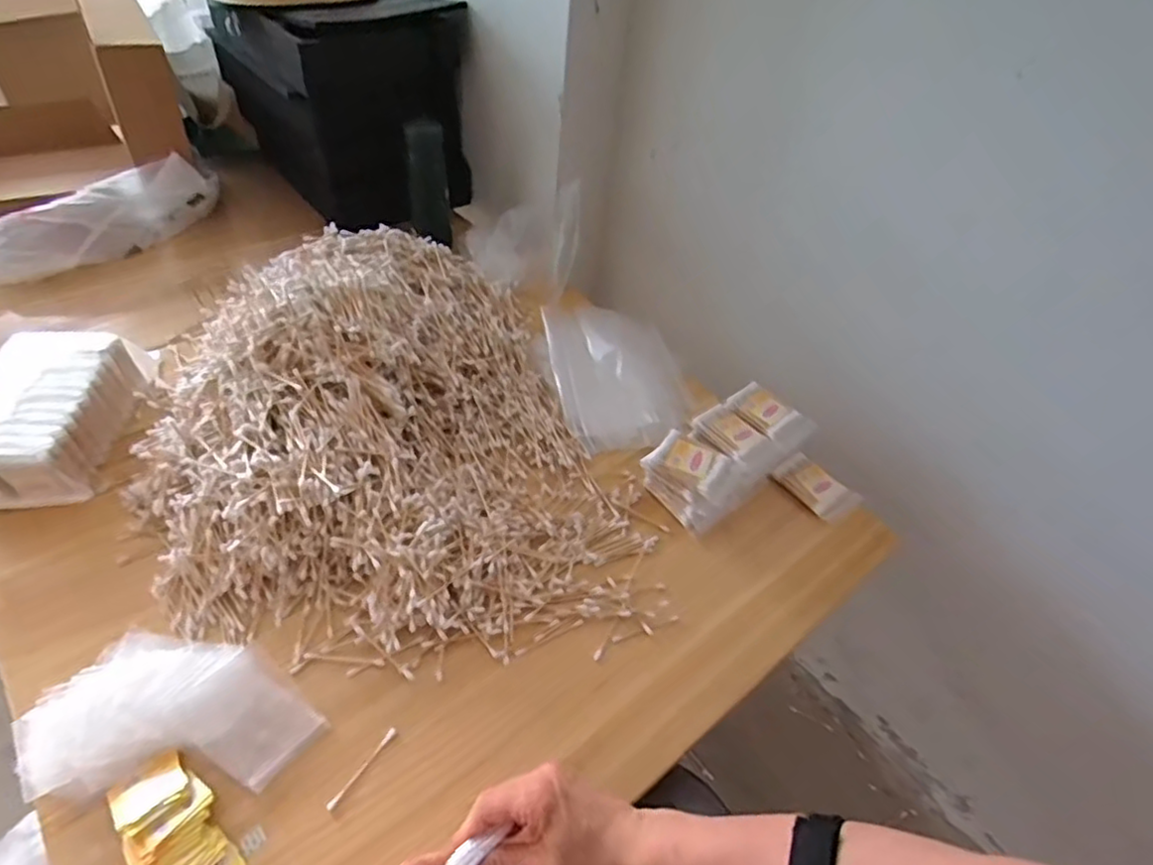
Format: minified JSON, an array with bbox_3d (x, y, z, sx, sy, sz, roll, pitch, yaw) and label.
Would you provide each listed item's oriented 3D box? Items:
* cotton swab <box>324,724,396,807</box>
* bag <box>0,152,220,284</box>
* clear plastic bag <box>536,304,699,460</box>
[{"bbox_3d":[-0.162,0.253,0.488,0.006,0.004,0.068,28,49,20],"label":"cotton swab"},{"bbox_3d":[-0.676,-0.297,0.889,0.343,0.091,0.096,-25,53,-28],"label":"bag"},{"bbox_3d":[0.043,-0.065,0.761,0.159,0.064,0.213,-7,47,-14],"label":"clear plastic bag"}]

